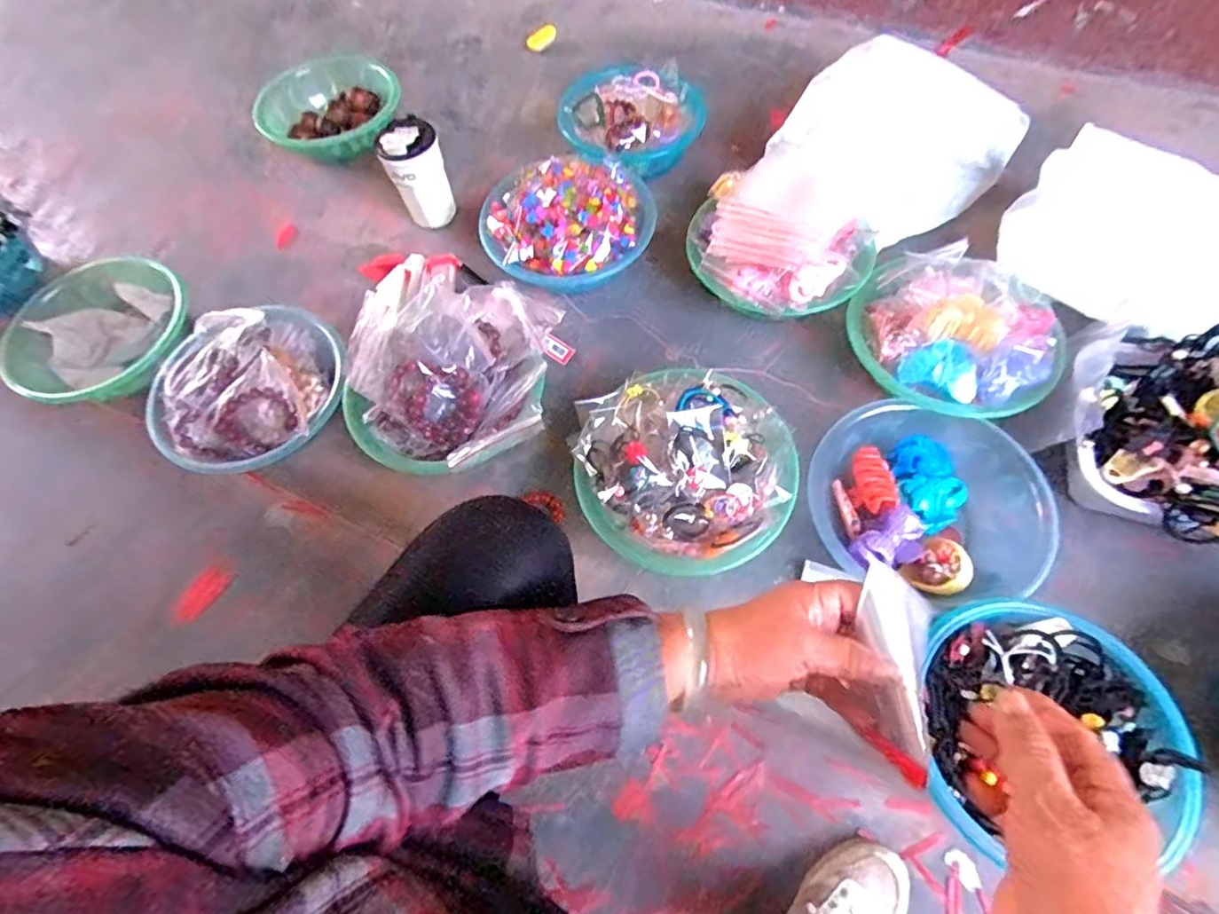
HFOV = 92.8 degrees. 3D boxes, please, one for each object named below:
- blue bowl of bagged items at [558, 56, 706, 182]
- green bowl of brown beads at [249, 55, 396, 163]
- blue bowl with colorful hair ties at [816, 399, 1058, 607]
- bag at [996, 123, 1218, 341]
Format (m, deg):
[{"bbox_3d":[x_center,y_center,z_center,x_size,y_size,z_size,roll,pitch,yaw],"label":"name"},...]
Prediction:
[{"bbox_3d":[0.040,-0.529,0.918,0.204,0.090,0.211,-1,63,3],"label":"blue bowl of bagged items"},{"bbox_3d":[-0.465,-0.598,0.995,0.223,0.068,0.219,-1,63,3],"label":"green bowl of brown beads"},{"bbox_3d":[0.343,0.047,0.642,0.238,0.080,0.208,18,65,12],"label":"blue bowl with colorful hair ties"},{"bbox_3d":[0.677,-0.282,0.746,0.285,0.082,0.223,36,70,19],"label":"bag"}]

